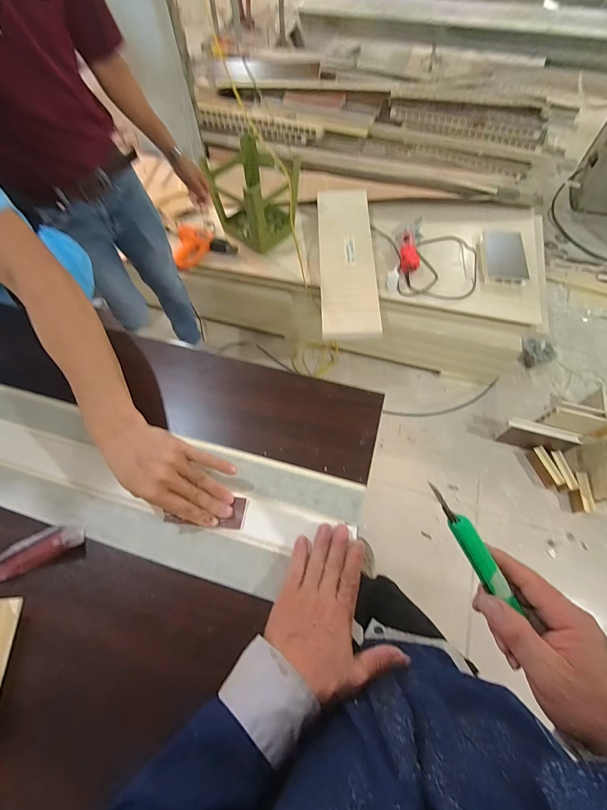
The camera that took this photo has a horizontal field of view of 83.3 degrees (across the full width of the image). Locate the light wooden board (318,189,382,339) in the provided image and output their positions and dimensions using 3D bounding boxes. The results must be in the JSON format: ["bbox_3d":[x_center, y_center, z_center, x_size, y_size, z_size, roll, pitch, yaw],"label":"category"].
[{"bbox_3d":[0.188,-0.643,1.457,0.239,0.036,0.771,-3,71,5],"label":"light wooden board"}]

